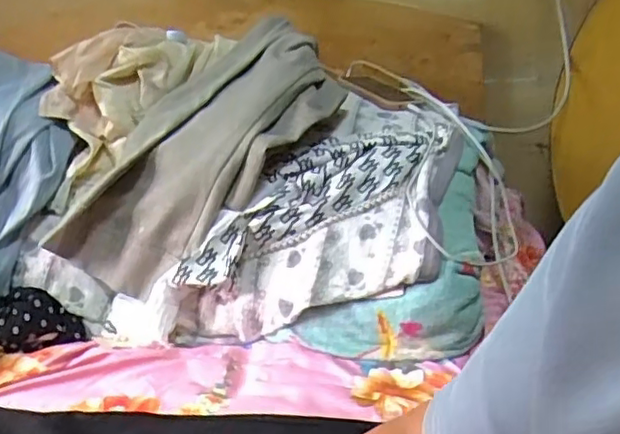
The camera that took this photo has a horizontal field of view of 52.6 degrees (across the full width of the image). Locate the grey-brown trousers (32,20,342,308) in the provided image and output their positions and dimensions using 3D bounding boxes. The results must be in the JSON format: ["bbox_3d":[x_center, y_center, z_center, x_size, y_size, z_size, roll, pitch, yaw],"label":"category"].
[{"bbox_3d":[-0.170,-0.114,1.046,0.561,0.160,0.277,-48,33,-12],"label":"grey-brown trousers"}]

